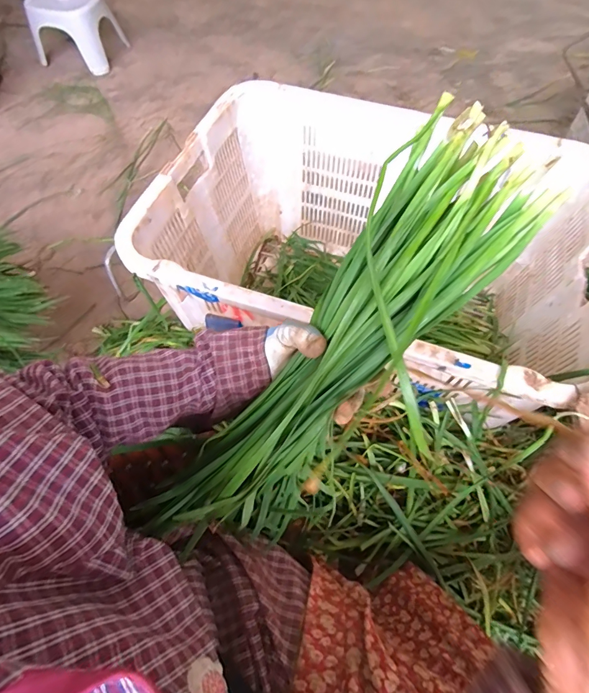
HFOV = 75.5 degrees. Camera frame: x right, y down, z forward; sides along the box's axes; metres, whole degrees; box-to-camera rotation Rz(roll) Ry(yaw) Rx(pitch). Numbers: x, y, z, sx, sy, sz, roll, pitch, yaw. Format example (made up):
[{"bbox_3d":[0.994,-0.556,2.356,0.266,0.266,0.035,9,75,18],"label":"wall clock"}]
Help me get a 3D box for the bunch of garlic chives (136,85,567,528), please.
[{"bbox_3d":[0.037,0.022,0.333,0.126,0.097,0.440,43,104,23],"label":"bunch of garlic chives"}]

